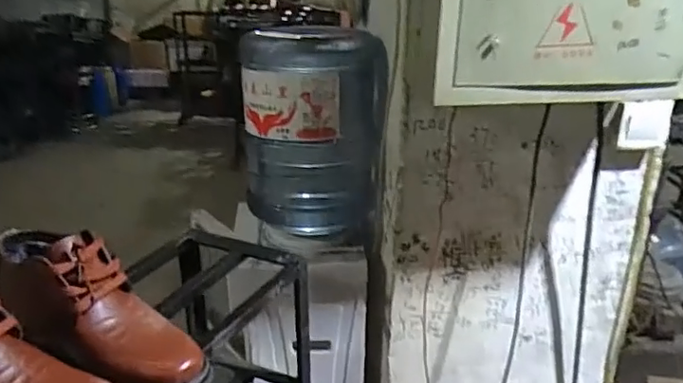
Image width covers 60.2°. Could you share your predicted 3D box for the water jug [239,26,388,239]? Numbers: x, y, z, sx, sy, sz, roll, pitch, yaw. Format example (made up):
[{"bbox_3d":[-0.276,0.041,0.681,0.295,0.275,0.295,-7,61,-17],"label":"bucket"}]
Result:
[{"bbox_3d":[-0.054,-0.113,1.132,0.267,0.364,0.234,2,22,3],"label":"water jug"}]

